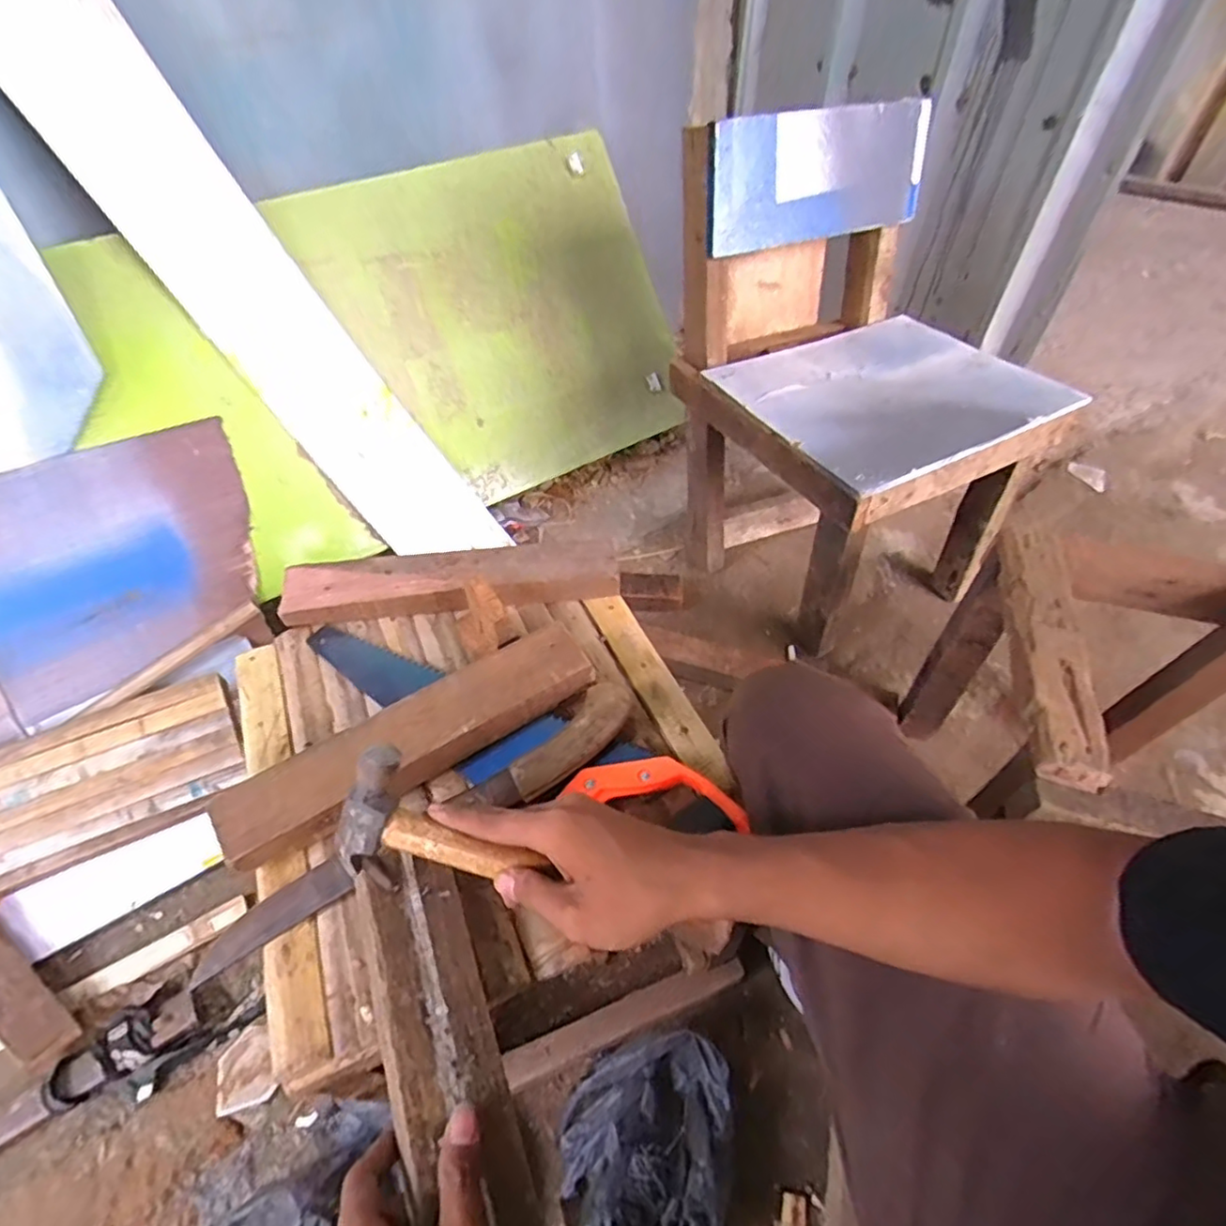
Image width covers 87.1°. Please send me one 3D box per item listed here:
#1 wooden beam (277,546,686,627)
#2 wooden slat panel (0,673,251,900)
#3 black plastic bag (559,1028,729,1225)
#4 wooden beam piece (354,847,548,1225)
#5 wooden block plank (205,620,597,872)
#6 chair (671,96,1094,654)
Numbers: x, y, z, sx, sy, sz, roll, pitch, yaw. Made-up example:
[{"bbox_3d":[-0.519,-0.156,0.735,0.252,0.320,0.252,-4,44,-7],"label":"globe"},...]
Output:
[{"bbox_3d":[-0.131,-0.031,0.651,0.395,0.040,0.075,-2,50,-1],"label":"wooden beam"},{"bbox_3d":[-0.691,0.221,0.894,0.322,0.018,0.196,-23,71,-15],"label":"wooden slat panel"},{"bbox_3d":[0.031,0.545,0.666,0.162,0.122,0.196,13,52,11],"label":"black plastic bag"},{"bbox_3d":[-0.090,0.268,0.370,0.062,0.030,0.264,-22,58,-16],"label":"wooden beam piece"},{"bbox_3d":[-0.158,0.100,0.522,0.299,0.032,0.067,-27,55,-20],"label":"wooden block plank"},{"bbox_3d":[0.361,-0.332,0.994,0.438,0.645,0.461,-24,54,-19],"label":"chair"}]

